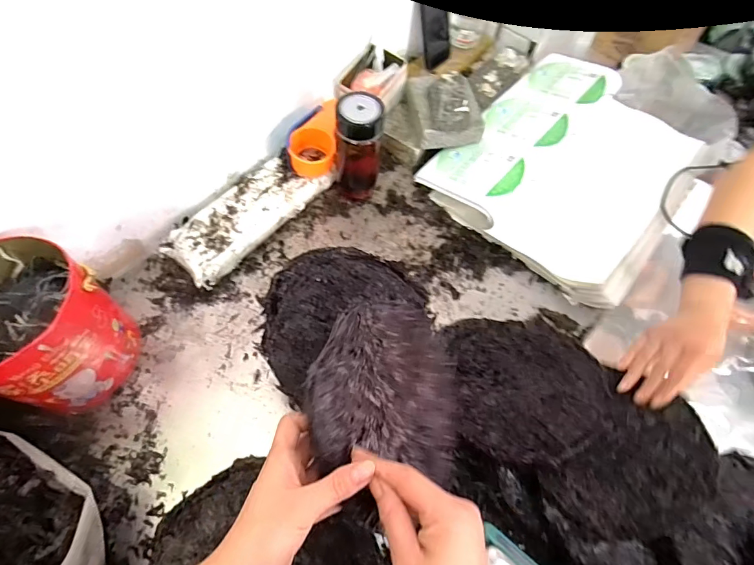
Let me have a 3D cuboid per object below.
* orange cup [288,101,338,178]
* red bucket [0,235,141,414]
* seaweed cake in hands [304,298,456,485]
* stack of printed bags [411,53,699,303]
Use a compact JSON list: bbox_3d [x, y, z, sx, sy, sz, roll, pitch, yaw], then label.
[{"bbox_3d":[-0.110,-0.250,0.759,0.077,0.069,0.110,3,61,-3],"label":"orange cup"},{"bbox_3d":[-0.420,0.063,0.544,0.162,0.178,0.157,2,61,-3],"label":"red bucket"},{"bbox_3d":[0.019,0.095,0.407,0.187,0.016,0.153,28,57,-39],"label":"seaweed cake in hands"},{"bbox_3d":[0.378,-0.236,0.829,0.384,0.063,0.489,39,66,16],"label":"stack of printed bags"}]

